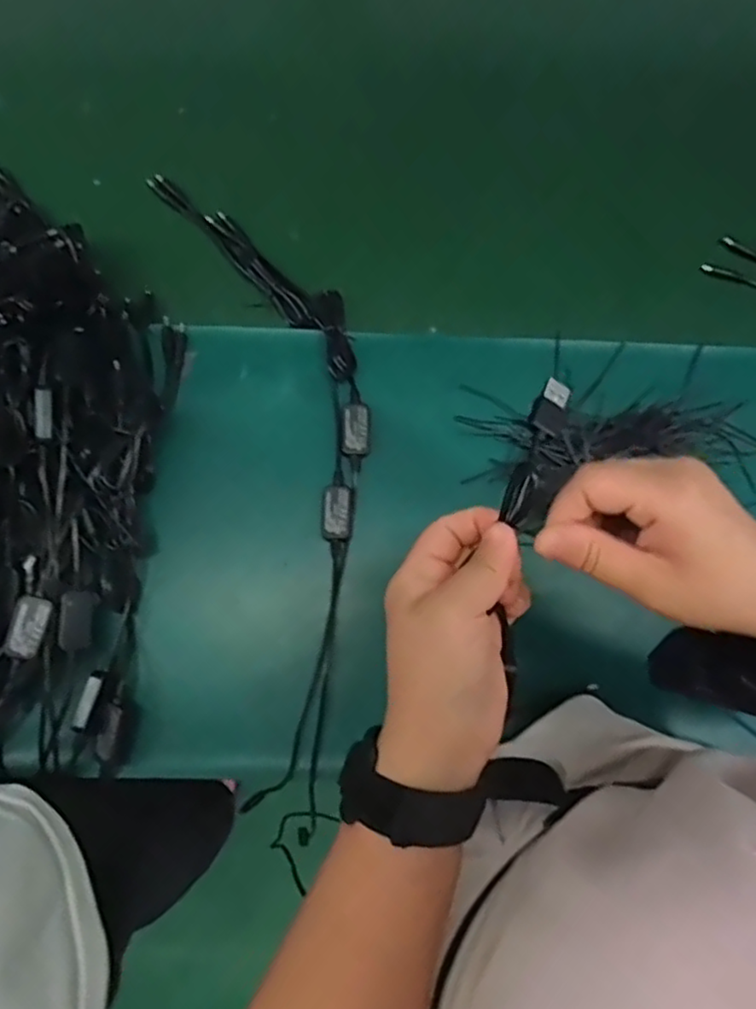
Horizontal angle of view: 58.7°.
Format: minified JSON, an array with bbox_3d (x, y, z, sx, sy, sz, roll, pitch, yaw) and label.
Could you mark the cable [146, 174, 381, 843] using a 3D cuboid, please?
[{"bbox_3d":[-0.069,-0.033,0.524,0.138,0.024,0.532,-11,79,-3],"label":"cable"}]

